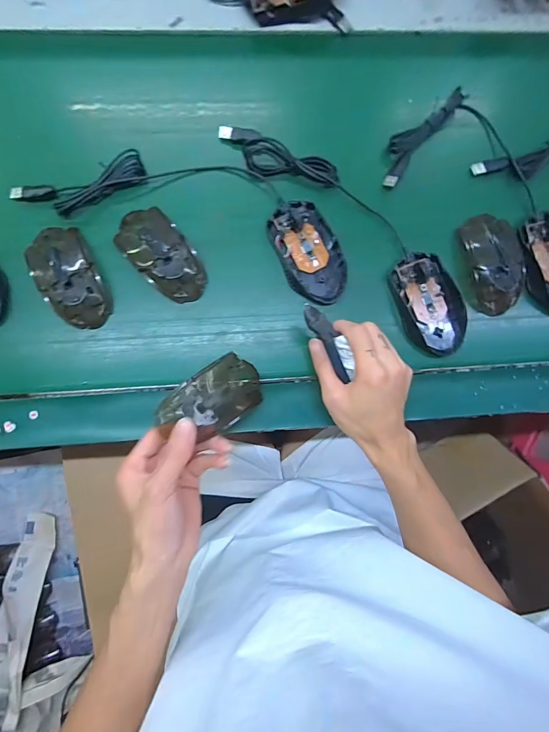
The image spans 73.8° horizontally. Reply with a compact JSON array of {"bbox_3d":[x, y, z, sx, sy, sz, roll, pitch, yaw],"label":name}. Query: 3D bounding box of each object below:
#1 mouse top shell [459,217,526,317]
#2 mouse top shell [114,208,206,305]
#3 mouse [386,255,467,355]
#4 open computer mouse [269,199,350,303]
[{"bbox_3d":[0.241,-0.114,0.403,0.062,0.022,0.108,-18,88,-4],"label":"mouse top shell"},{"bbox_3d":[-0.118,-0.118,0.381,0.057,0.034,0.109,-43,90,-5],"label":"mouse top shell"},{"bbox_3d":[0.172,-0.068,0.398,0.063,0.028,0.115,-22,88,-4],"label":"mouse"},{"bbox_3d":[0.038,-0.123,0.390,0.064,0.029,0.114,-24,88,-5],"label":"open computer mouse"}]

